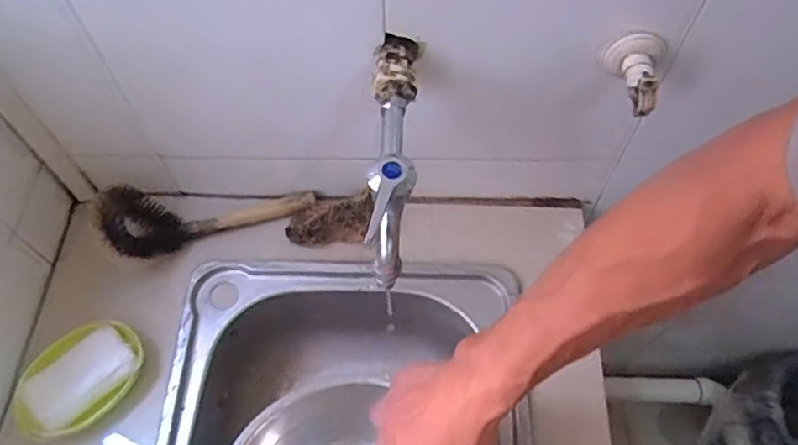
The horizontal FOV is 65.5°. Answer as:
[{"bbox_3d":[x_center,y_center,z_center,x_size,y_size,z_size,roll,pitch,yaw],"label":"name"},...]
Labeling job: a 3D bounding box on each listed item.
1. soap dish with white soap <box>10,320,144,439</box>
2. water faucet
[{"bbox_3d":[-0.316,0.155,0.618,0.085,0.029,0.122,38,67,19],"label":"soap dish with white soap"},{"bbox_3d":[-0.005,-0.066,0.484,0.033,0.076,0.202,1,61,1],"label":"water faucet"}]

